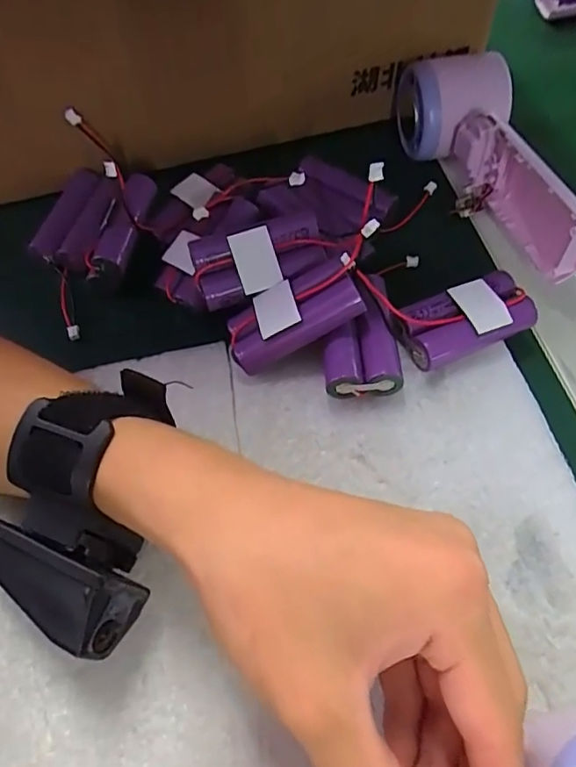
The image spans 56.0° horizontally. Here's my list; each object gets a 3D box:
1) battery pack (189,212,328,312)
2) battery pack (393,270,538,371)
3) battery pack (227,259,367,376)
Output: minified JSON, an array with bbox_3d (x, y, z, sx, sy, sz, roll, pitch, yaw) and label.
[{"bbox_3d":[-0.014,-0.065,0.272,0.065,0.014,0.031,-18,61,-7],"label":"battery pack"},{"bbox_3d":[0.091,-0.033,0.275,0.070,0.020,0.032,-25,63,-11],"label":"battery pack"},{"bbox_3d":[0.001,-0.035,0.269,0.066,0.019,0.036,-29,62,12],"label":"battery pack"}]

